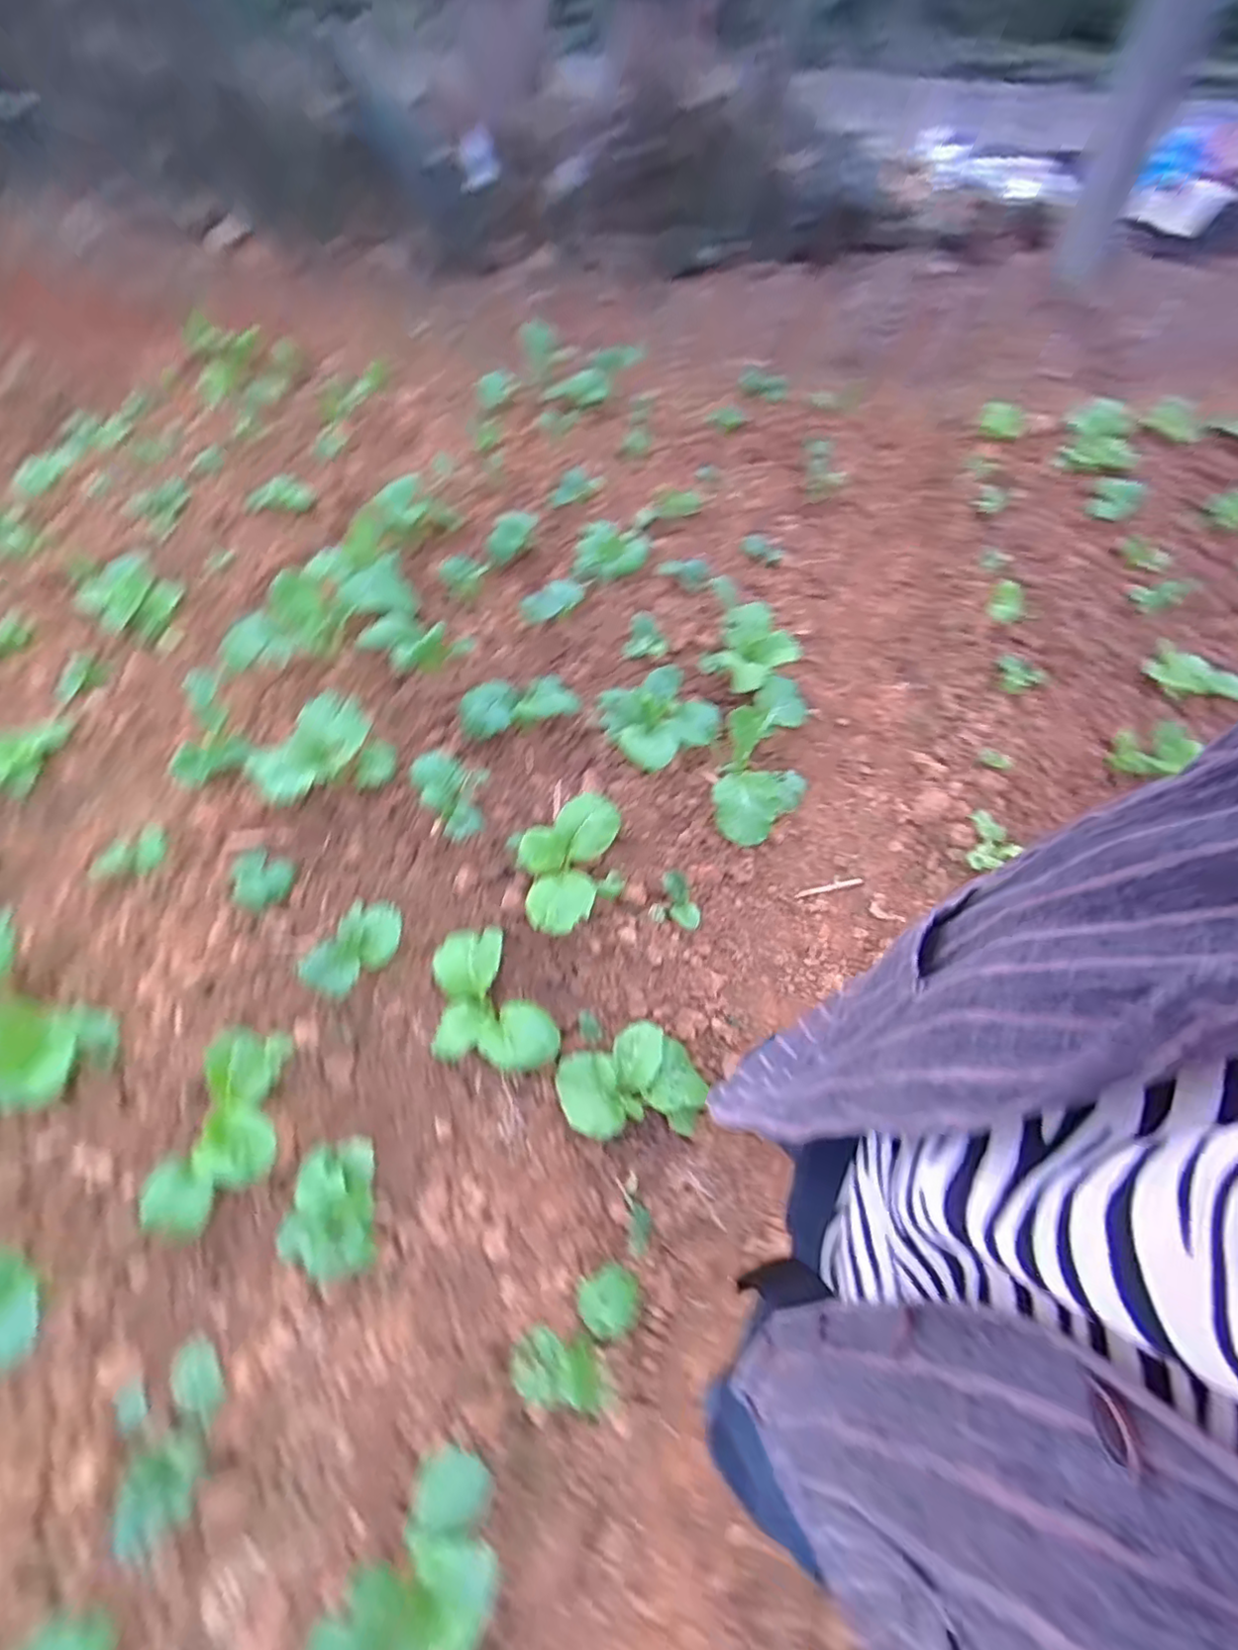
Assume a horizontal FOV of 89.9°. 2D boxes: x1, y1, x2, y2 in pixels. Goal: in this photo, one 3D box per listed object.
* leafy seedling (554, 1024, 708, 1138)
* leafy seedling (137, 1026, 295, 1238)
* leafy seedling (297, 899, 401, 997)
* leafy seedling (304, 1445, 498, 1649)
[{"bbox_3d":[0.024,0.429,1.056,0.242,0.091,0.170,-6,51,0],"label":"leafy seedling"},{"bbox_3d":[-0.607,0.479,0.991,0.156,0.133,0.296,5,52,8],"label":"leafy seedling"},{"bbox_3d":[-0.509,0.240,1.184,0.206,0.081,0.133,-34,57,-21],"label":"leafy seedling"},{"bbox_3d":[-0.215,0.874,0.726,0.150,0.153,0.211,27,58,23],"label":"leafy seedling"}]

